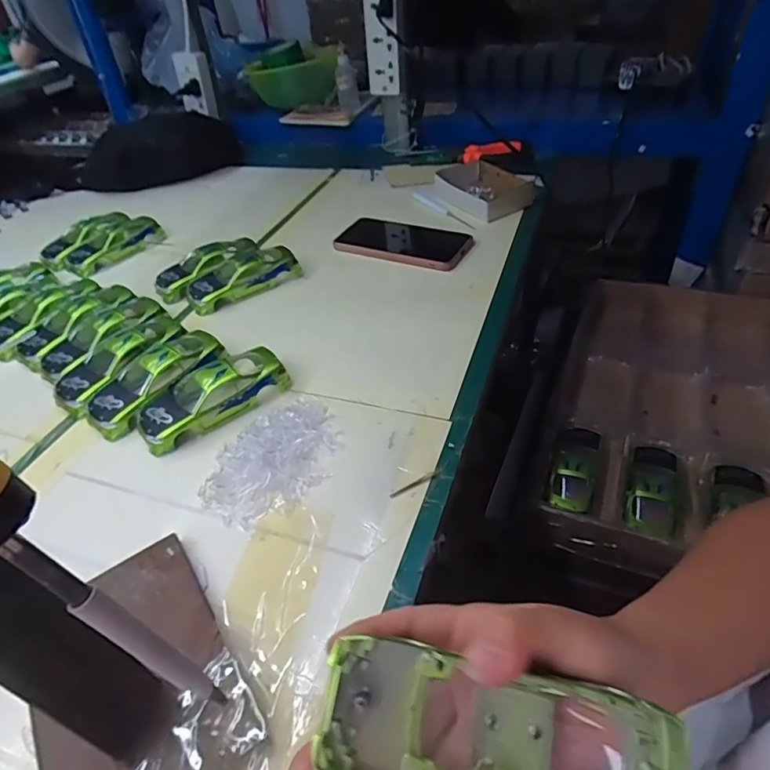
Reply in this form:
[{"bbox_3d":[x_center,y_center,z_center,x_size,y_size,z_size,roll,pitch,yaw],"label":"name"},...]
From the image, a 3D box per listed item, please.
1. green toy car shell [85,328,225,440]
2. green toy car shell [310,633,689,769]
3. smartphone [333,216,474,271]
[{"bbox_3d":[-0.211,-0.007,0.477,0.071,0.036,0.128,15,45,22],"label":"green toy car shell"},{"bbox_3d":[0.044,0.142,0.207,0.137,0.036,0.050,10,68,9],"label":"green toy car shell"},{"bbox_3d":[0.022,-0.183,0.653,0.168,0.005,0.091,16,45,22],"label":"smartphone"}]

